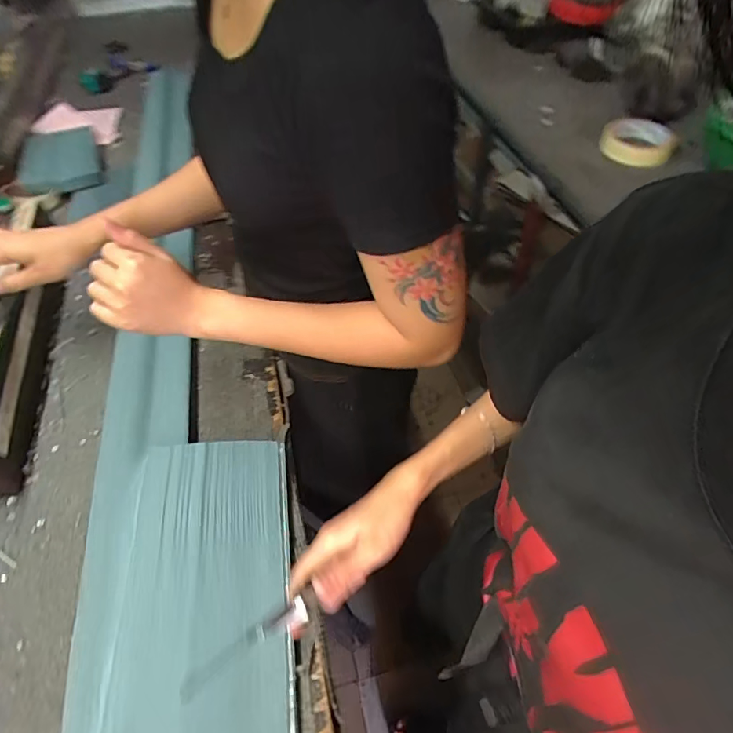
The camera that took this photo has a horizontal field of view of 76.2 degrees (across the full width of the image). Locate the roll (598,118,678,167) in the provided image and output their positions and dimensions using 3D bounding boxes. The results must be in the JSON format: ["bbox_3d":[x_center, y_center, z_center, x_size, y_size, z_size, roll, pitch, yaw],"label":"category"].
[{"bbox_3d":[0.389,-0.323,0.671,0.096,0.027,0.110,28,56,19],"label":"roll"}]

